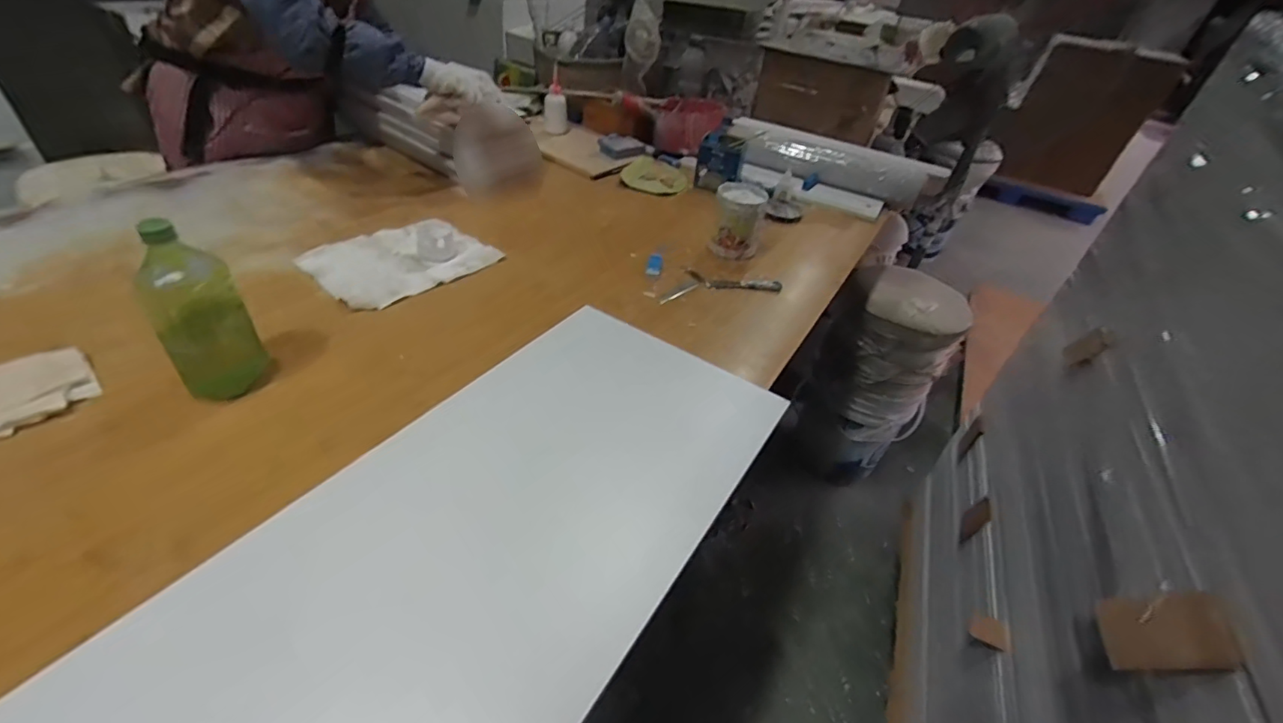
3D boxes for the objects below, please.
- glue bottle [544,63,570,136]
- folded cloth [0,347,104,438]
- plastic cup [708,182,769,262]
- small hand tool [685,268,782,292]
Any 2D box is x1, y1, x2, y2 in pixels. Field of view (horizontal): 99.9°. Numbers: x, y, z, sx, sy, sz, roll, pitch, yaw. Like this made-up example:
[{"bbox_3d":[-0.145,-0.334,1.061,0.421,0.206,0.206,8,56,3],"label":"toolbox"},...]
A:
[{"bbox_3d":[-0.225,-0.688,1.424,0.064,0.146,0.067,-1,40,-12],"label":"glue bottle"},{"bbox_3d":[-0.710,0.039,0.594,0.153,0.034,0.087,-27,51,-36],"label":"folded cloth"},{"bbox_3d":[0.189,-0.277,1.067,0.097,0.110,0.103,16,40,8],"label":"plastic cup"},{"bbox_3d":[0.169,-0.149,0.990,0.174,0.011,0.040,7,41,0],"label":"small hand tool"}]

